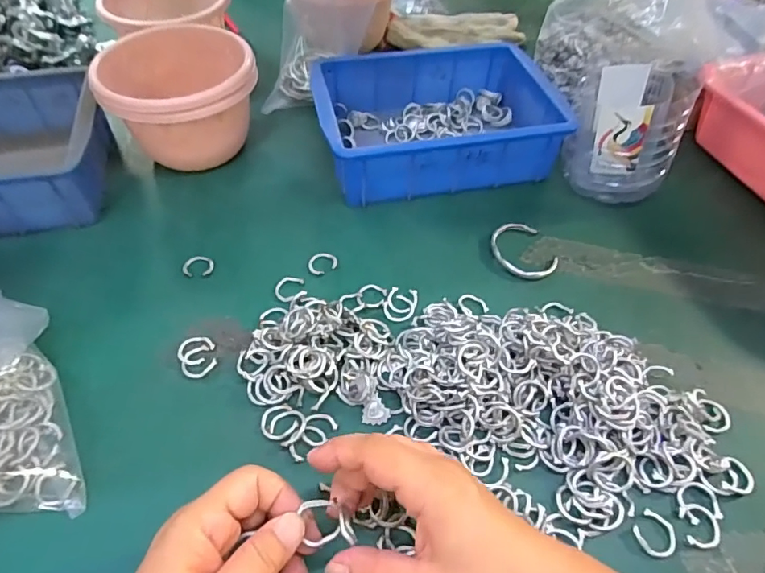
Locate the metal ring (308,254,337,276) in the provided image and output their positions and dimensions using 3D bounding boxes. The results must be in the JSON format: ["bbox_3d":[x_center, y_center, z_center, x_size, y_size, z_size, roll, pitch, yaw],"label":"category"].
[{"bbox_3d":[-0.055,-0.023,0.440,0.026,0.004,0.023,-18,55,-17],"label":"metal ring"}]

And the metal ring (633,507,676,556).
[{"bbox_3d":[0.171,0.155,0.303,0.024,0.004,0.024,2,51,-2],"label":"metal ring"}]

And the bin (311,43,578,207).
[{"bbox_3d":[0.054,-0.176,0.530,0.241,0.081,0.174,-8,52,-9],"label":"bin"}]

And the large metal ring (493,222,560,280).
[{"bbox_3d":[0.130,-0.034,0.453,0.053,0.010,0.067,-14,54,-14],"label":"large metal ring"}]

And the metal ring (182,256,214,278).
[{"bbox_3d":[-0.165,-0.019,0.435,0.026,0.005,0.025,2,51,-2],"label":"metal ring"}]

